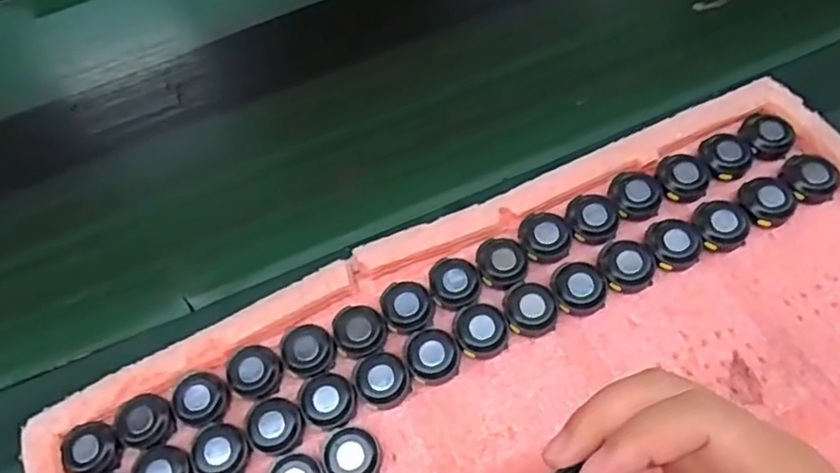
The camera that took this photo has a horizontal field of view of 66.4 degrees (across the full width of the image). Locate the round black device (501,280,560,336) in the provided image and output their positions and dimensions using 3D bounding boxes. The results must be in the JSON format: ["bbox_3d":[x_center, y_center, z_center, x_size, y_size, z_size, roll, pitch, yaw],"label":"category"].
[{"bbox_3d":[0.062,0.040,0.363,0.028,0.013,0.031,-13,59,0],"label":"round black device"}]

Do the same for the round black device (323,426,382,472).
[{"bbox_3d":[-0.035,0.113,0.332,0.028,0.014,0.028,-3,59,6],"label":"round black device"}]

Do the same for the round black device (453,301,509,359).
[{"bbox_3d":[0.034,0.052,0.357,0.029,0.013,0.028,-3,59,6],"label":"round black device"}]

